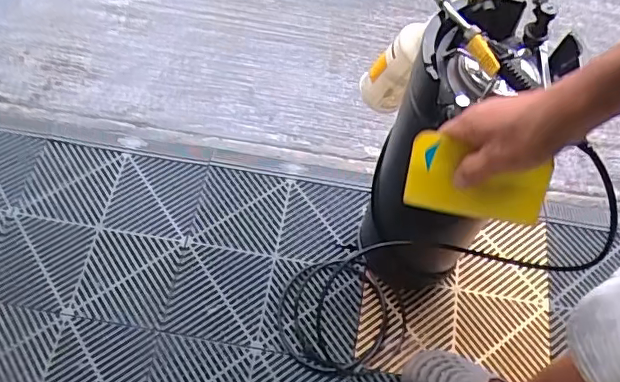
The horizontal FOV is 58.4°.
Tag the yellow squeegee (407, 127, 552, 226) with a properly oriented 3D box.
[{"bbox_3d":[0.147,-0.009,0.493,0.117,0.075,0.006,10,30,12],"label":"yellow squeegee"}]

